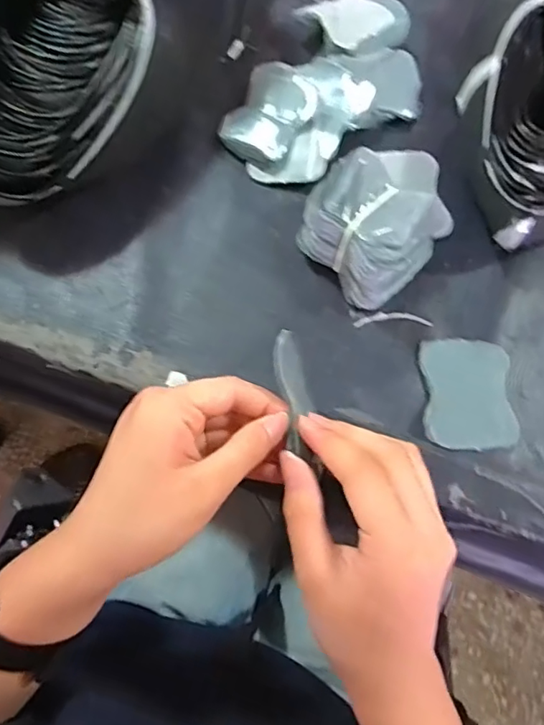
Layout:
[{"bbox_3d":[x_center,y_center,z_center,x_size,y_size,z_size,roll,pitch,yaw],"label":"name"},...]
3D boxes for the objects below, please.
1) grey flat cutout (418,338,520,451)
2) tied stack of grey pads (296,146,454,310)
[{"bbox_3d":[0.139,0.022,0.382,0.061,0.006,0.078,0,74,-2],"label":"grey flat cutout"},{"bbox_3d":[0.072,-0.098,0.374,0.077,0.078,0.085,-43,79,-12],"label":"tied stack of grey pads"}]

